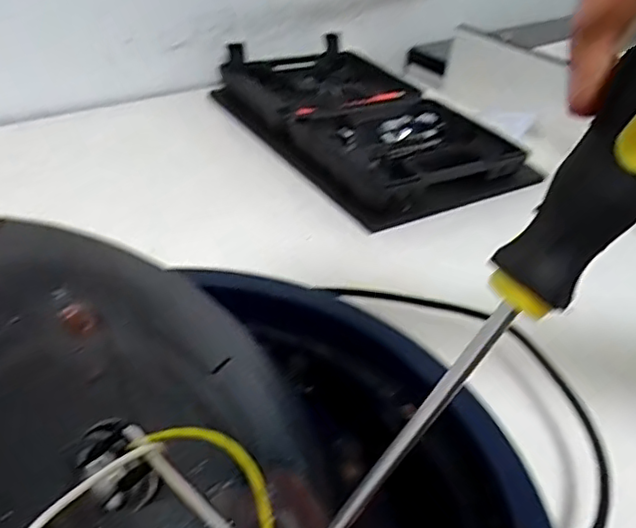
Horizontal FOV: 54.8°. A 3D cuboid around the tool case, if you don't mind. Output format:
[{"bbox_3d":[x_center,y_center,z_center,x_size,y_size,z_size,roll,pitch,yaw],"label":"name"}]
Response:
[{"bbox_3d":[0.052,-0.171,0.716,0.232,0.044,0.383,-17,43,-29],"label":"tool case"}]

